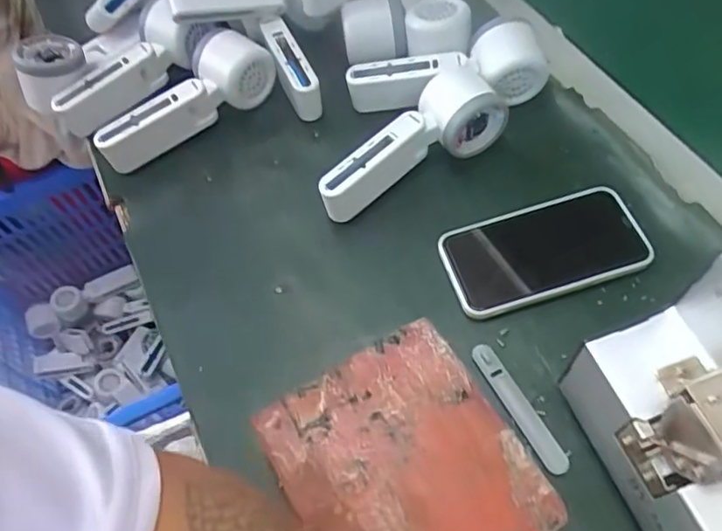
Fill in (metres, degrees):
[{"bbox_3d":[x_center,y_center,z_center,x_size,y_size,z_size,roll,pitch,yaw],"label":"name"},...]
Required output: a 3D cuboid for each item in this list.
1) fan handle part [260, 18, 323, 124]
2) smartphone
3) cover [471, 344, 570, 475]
[{"bbox_3d":[-0.062,-0.170,0.524,0.027,0.058,0.088,-21,59,-8],"label":"fan handle part"},{"bbox_3d":[0.135,-0.012,0.434,0.142,0.012,0.073,-16,59,-5],"label":"smartphone"},{"bbox_3d":[0.103,0.092,0.384,0.016,0.004,0.093,-26,60,-11],"label":"cover"}]

